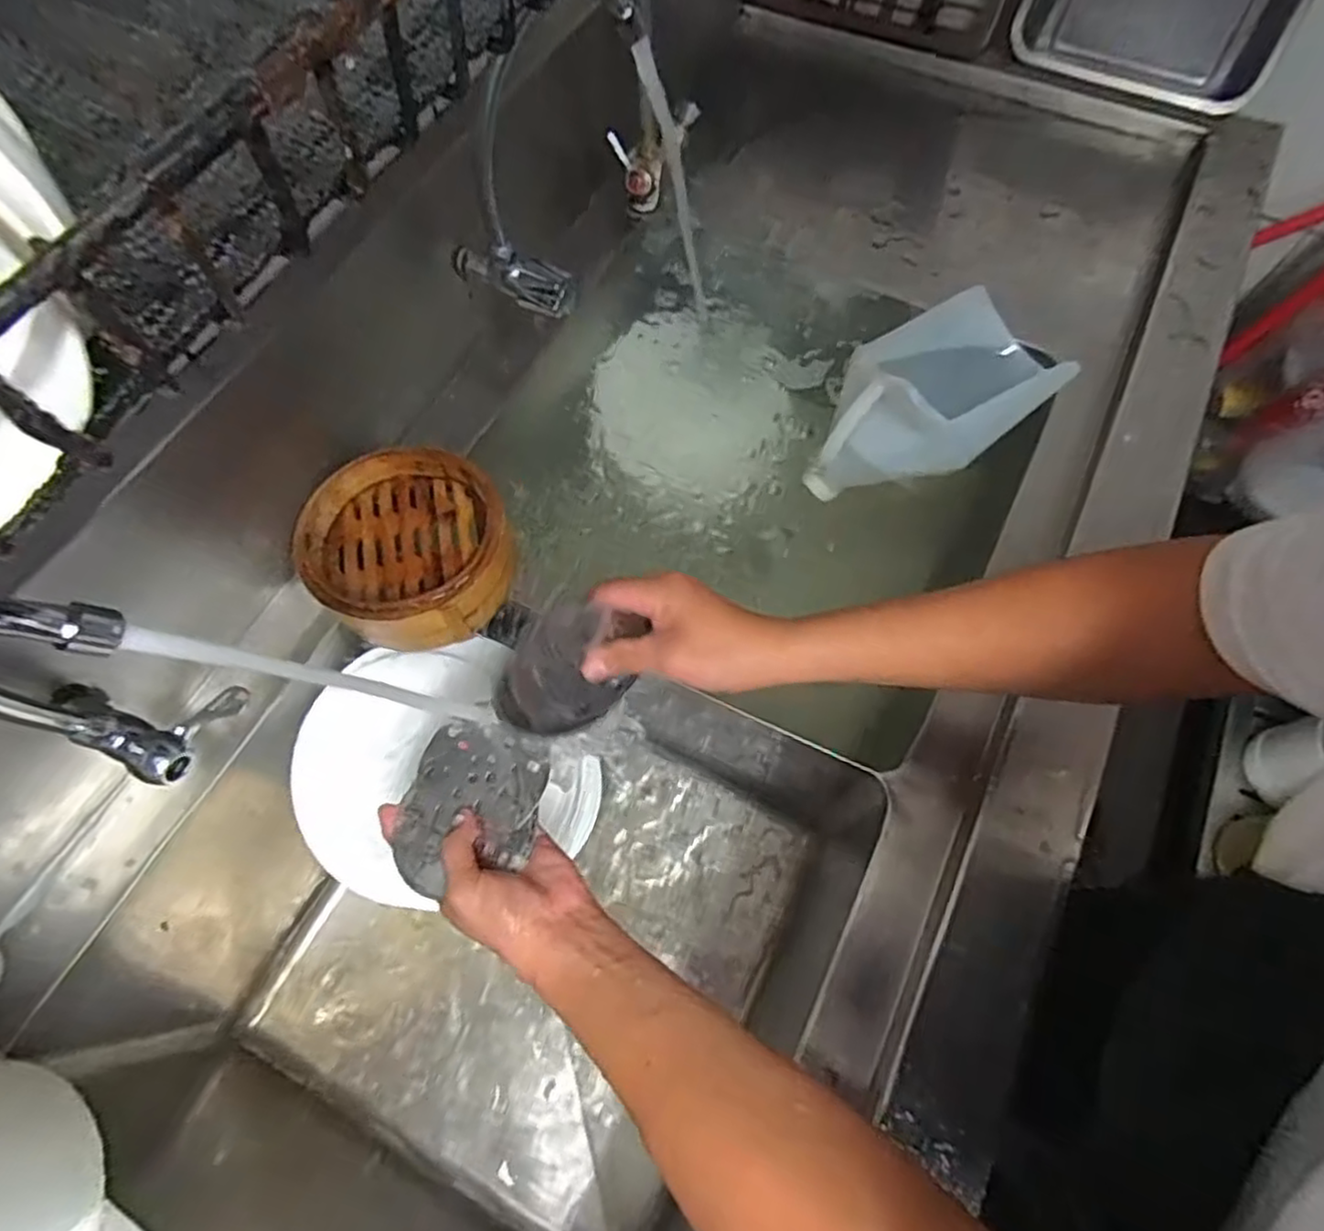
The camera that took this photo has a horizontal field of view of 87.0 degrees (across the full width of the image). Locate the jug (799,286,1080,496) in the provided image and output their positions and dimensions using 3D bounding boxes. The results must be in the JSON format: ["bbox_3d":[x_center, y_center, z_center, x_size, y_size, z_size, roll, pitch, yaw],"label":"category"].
[{"bbox_3d":[0.260,-0.210,0.675,0.265,0.090,0.140,-29,70,-11],"label":"jug"}]

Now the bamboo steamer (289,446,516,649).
[{"bbox_3d":[-0.210,-0.057,0.594,0.164,0.065,0.155,0,66,0],"label":"bamboo steamer"}]

